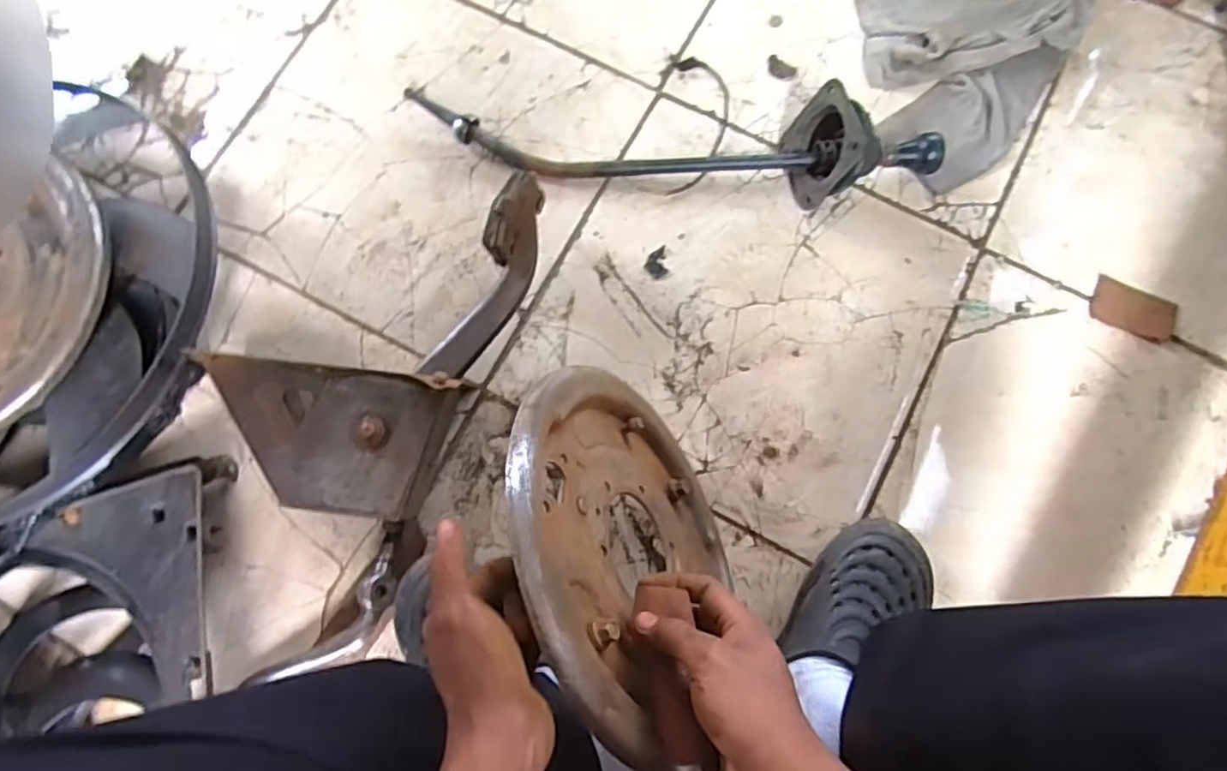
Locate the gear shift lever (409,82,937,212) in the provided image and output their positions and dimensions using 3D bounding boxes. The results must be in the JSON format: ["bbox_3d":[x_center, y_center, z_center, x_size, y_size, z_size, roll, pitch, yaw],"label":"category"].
[{"bbox_3d":[0.068,-0.274,0.685,0.583,0.104,0.108,8,81,1],"label":"gear shift lever"}]

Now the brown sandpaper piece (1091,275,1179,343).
[{"bbox_3d":[0.567,-0.080,0.708,0.088,0.006,0.054,24,81,2],"label":"brown sandpaper piece"}]

